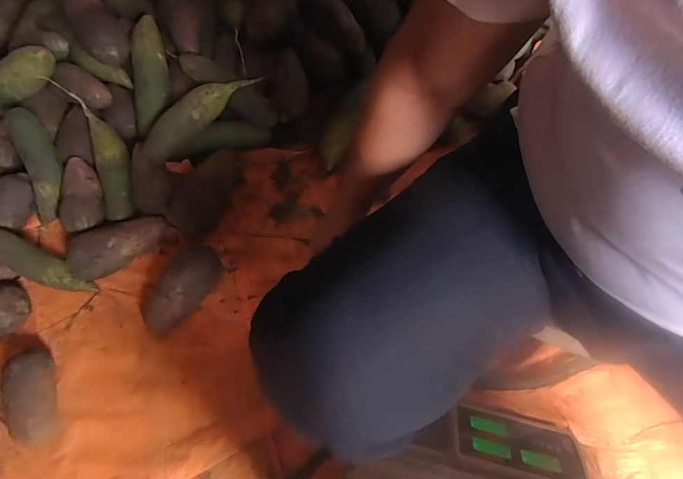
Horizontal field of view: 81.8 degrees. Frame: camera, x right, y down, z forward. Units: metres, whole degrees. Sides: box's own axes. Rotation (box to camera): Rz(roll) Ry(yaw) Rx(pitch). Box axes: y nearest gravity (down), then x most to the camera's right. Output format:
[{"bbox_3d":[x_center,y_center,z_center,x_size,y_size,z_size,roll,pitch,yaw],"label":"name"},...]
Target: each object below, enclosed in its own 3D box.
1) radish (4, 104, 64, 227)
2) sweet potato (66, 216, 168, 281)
[{"bbox_3d":[-0.507,-0.123,0.667,0.057,0.040,0.185,-5,107,-3],"label":"radish"},{"bbox_3d":[-0.370,0.012,0.665,0.142,0.071,0.081,-15,70,-8],"label":"sweet potato"}]

